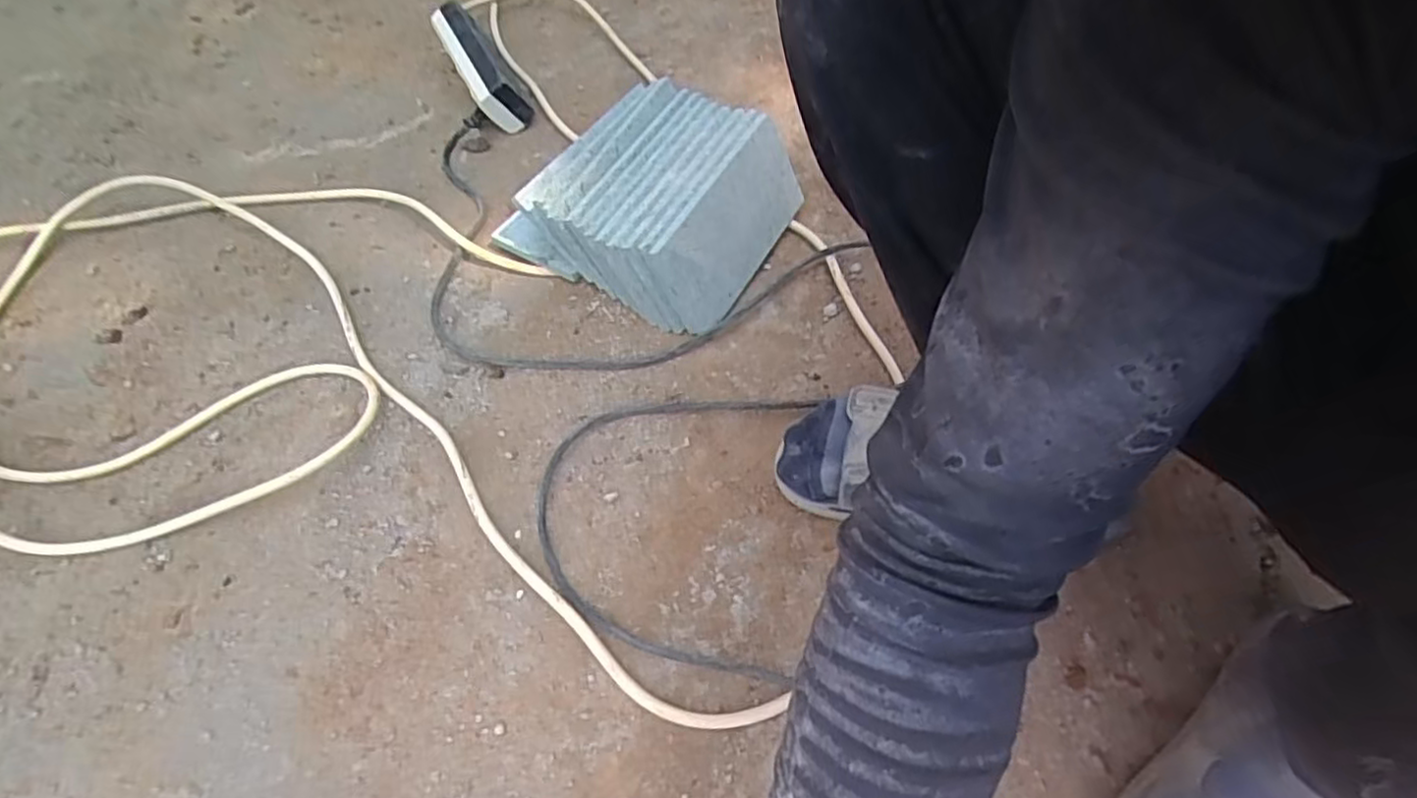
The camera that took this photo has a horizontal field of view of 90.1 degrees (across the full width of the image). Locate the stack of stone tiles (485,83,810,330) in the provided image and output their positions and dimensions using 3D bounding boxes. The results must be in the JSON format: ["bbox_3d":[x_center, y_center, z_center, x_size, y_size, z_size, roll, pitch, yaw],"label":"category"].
[{"bbox_3d":[-0.055,-0.194,0.679,0.236,0.099,0.204,26,61,18],"label":"stack of stone tiles"}]

